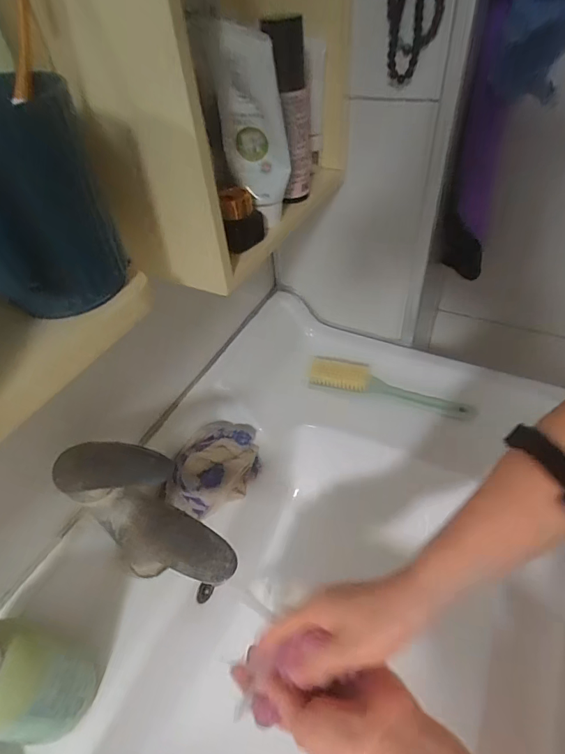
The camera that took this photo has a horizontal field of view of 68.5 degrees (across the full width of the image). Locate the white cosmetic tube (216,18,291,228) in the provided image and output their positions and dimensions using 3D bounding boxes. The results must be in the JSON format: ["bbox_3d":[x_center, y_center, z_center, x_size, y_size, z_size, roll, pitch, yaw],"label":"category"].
[{"bbox_3d":[-0.022,-0.189,0.328,0.051,0.136,0.040,-4,45,0],"label":"white cosmetic tube"}]

